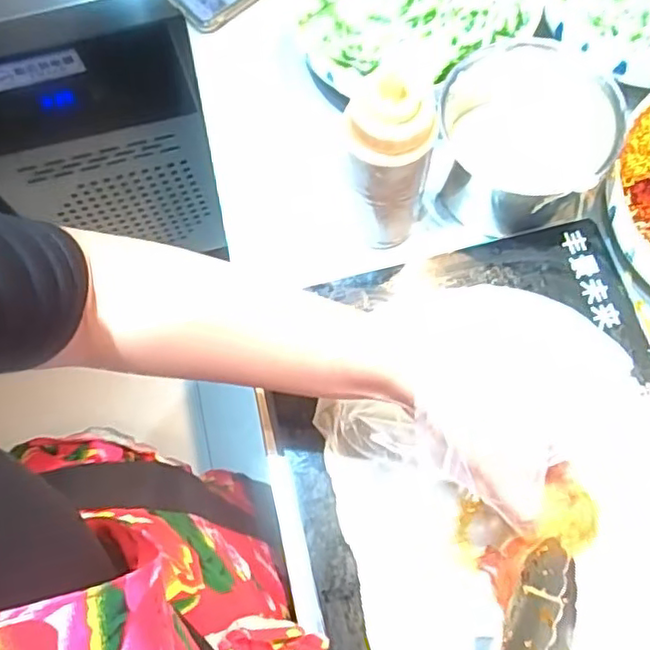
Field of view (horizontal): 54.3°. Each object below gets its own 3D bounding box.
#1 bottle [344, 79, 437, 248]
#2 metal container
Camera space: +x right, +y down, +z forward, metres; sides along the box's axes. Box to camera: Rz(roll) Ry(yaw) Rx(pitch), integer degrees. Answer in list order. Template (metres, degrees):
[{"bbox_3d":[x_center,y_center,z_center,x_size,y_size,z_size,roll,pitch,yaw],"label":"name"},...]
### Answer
[{"bbox_3d":[0.048,-0.115,0.486,0.060,0.161,0.054,10,72,4],"label":"bottle"},{"bbox_3d":[0.160,-0.151,0.542,0.121,0.121,0.143,-34,75,-10],"label":"metal container"}]

